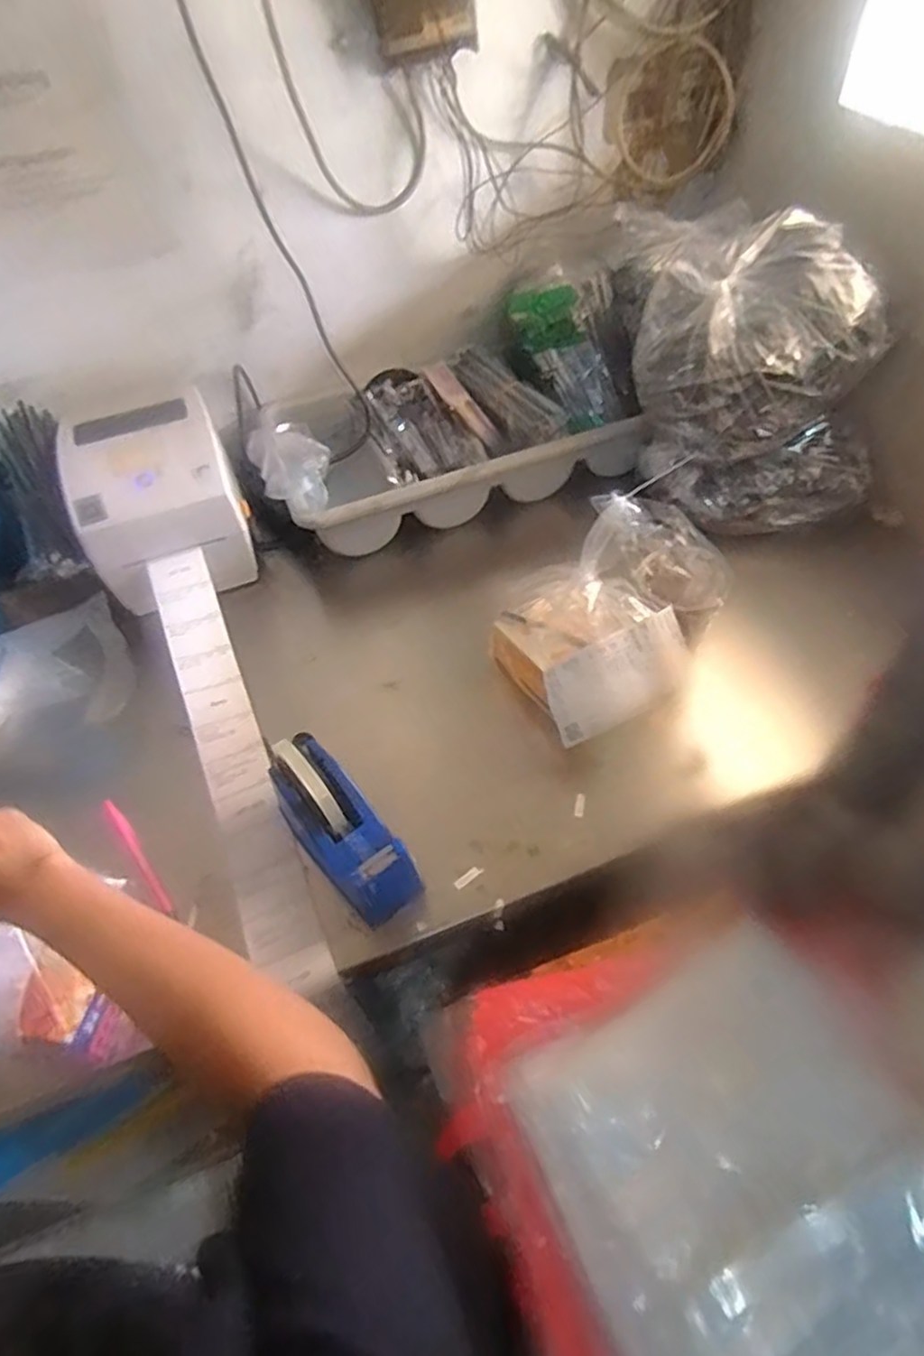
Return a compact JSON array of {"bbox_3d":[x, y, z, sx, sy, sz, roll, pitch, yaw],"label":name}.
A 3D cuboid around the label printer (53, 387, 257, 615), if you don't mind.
[{"bbox_3d":[-0.359,-0.206,0.849,0.181,0.150,0.186,-24,54,-14],"label":"label printer"}]

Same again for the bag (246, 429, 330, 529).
[{"bbox_3d":[-0.201,-0.252,0.847,0.085,0.048,0.175,-22,54,-12],"label":"bag"}]

